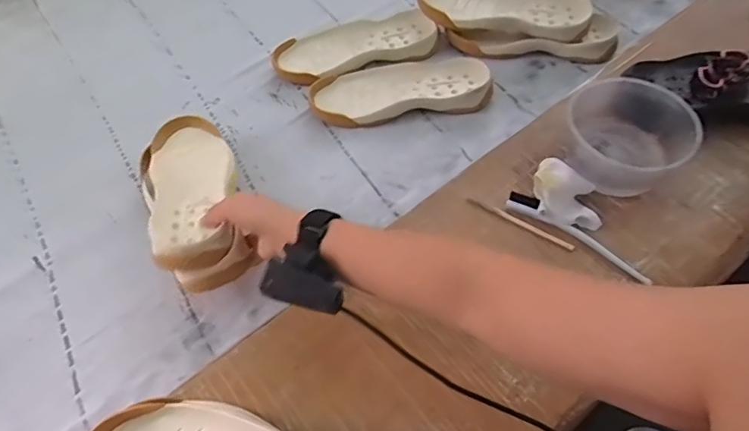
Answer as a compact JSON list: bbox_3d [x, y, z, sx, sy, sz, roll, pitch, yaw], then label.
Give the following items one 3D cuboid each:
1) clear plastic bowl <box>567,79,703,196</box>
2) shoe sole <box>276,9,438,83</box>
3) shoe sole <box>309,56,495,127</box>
[{"bbox_3d":[0.278,-0.085,0.611,0.127,0.068,0.131,0,59,0],"label":"clear plastic bowl"},{"bbox_3d":[-0.028,-0.245,0.797,0.241,0.034,0.101,-17,59,-9],"label":"shoe sole"},{"bbox_3d":[0.039,-0.170,0.740,0.243,0.036,0.088,-9,59,-5],"label":"shoe sole"}]

